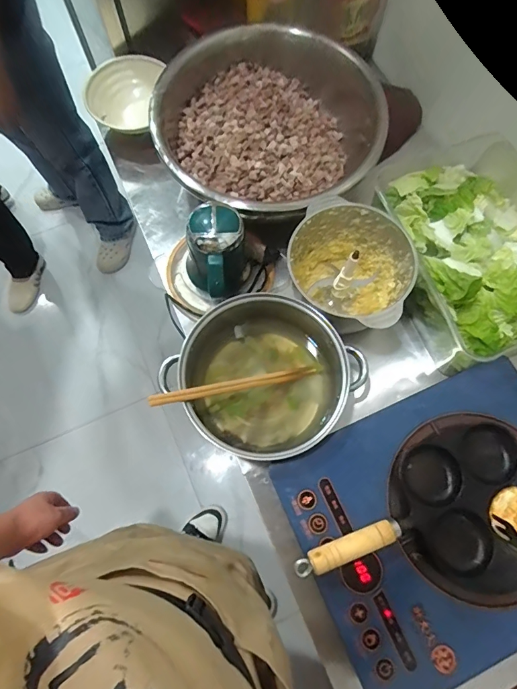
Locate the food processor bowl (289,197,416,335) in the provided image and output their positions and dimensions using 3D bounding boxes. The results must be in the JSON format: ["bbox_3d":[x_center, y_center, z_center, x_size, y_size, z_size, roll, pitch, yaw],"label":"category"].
[{"bbox_3d":[0.136,-0.107,0.676,0.176,0.136,0.177,0,72,0],"label":"food processor bowl"}]

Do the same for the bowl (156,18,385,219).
[{"bbox_3d":[0.017,-0.372,0.750,0.373,0.131,0.368,0,72,0],"label":"bowl"}]

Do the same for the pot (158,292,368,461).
[{"bbox_3d":[0.012,0.046,0.629,0.235,0.116,0.225,0,72,0],"label":"pot"}]

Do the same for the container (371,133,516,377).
[{"bbox_3d":[0.358,-0.162,0.682,0.291,0.108,0.362,-27,74,-8],"label":"container"}]

